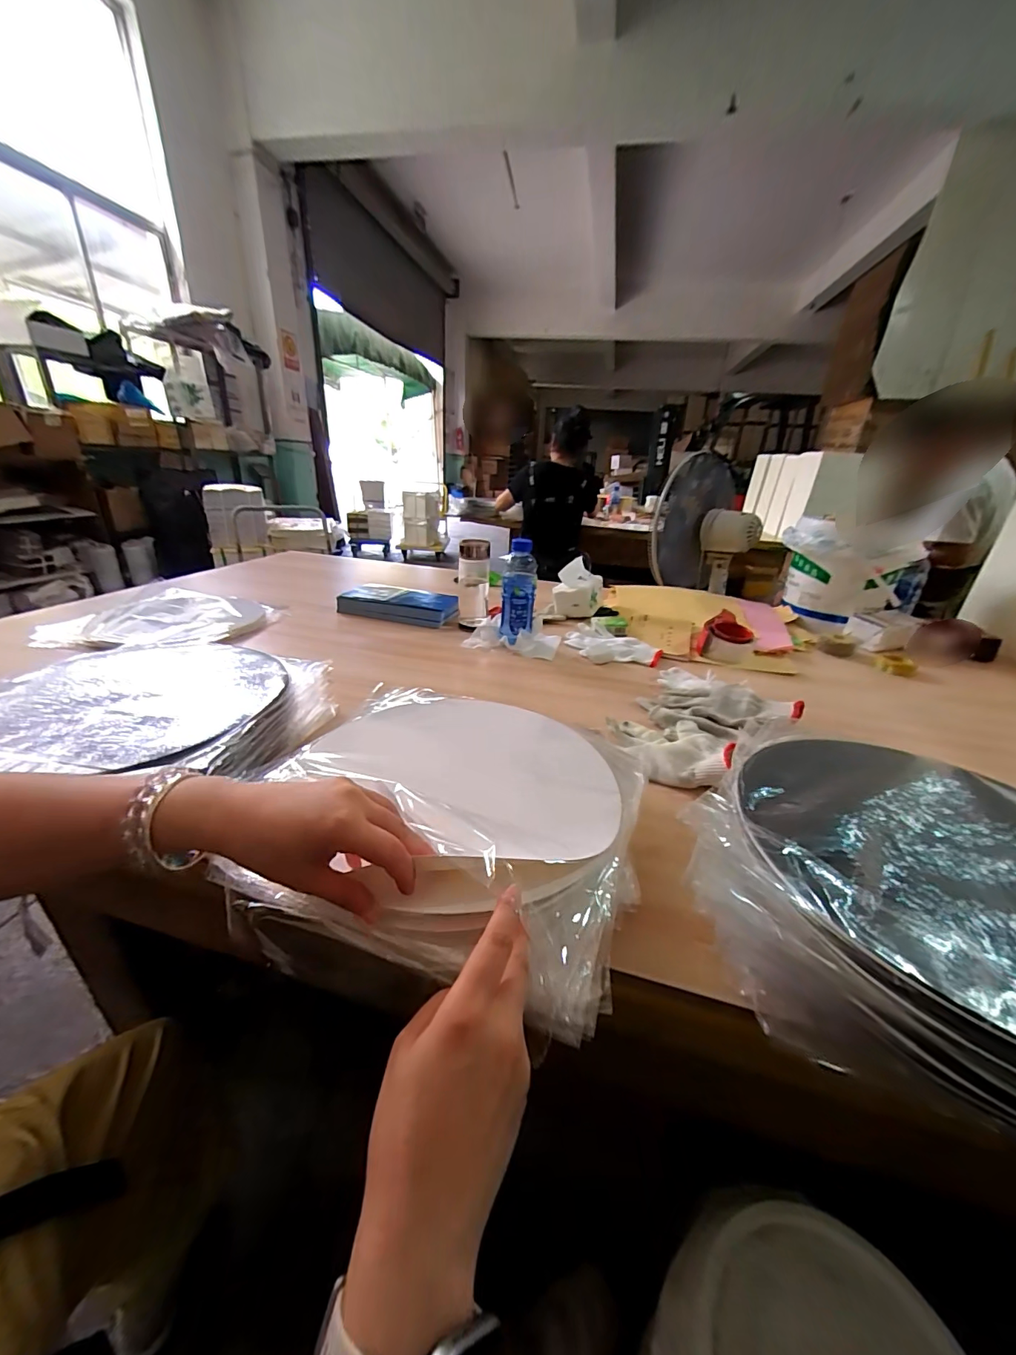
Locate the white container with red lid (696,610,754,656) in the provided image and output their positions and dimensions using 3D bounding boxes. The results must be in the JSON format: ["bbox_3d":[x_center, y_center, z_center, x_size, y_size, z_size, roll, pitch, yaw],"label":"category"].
[{"bbox_3d":[0.462,-0.093,0.972,0.098,0.066,0.116,13,27,20],"label":"white container with red lid"}]

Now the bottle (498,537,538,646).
[{"bbox_3d":[0.019,-0.164,0.905,0.069,0.204,0.061,4,26,2],"label":"bottle"}]

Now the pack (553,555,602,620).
[{"bbox_3d":[0.177,-0.219,1.140,0.115,0.111,0.134,9,26,12],"label":"pack"}]

